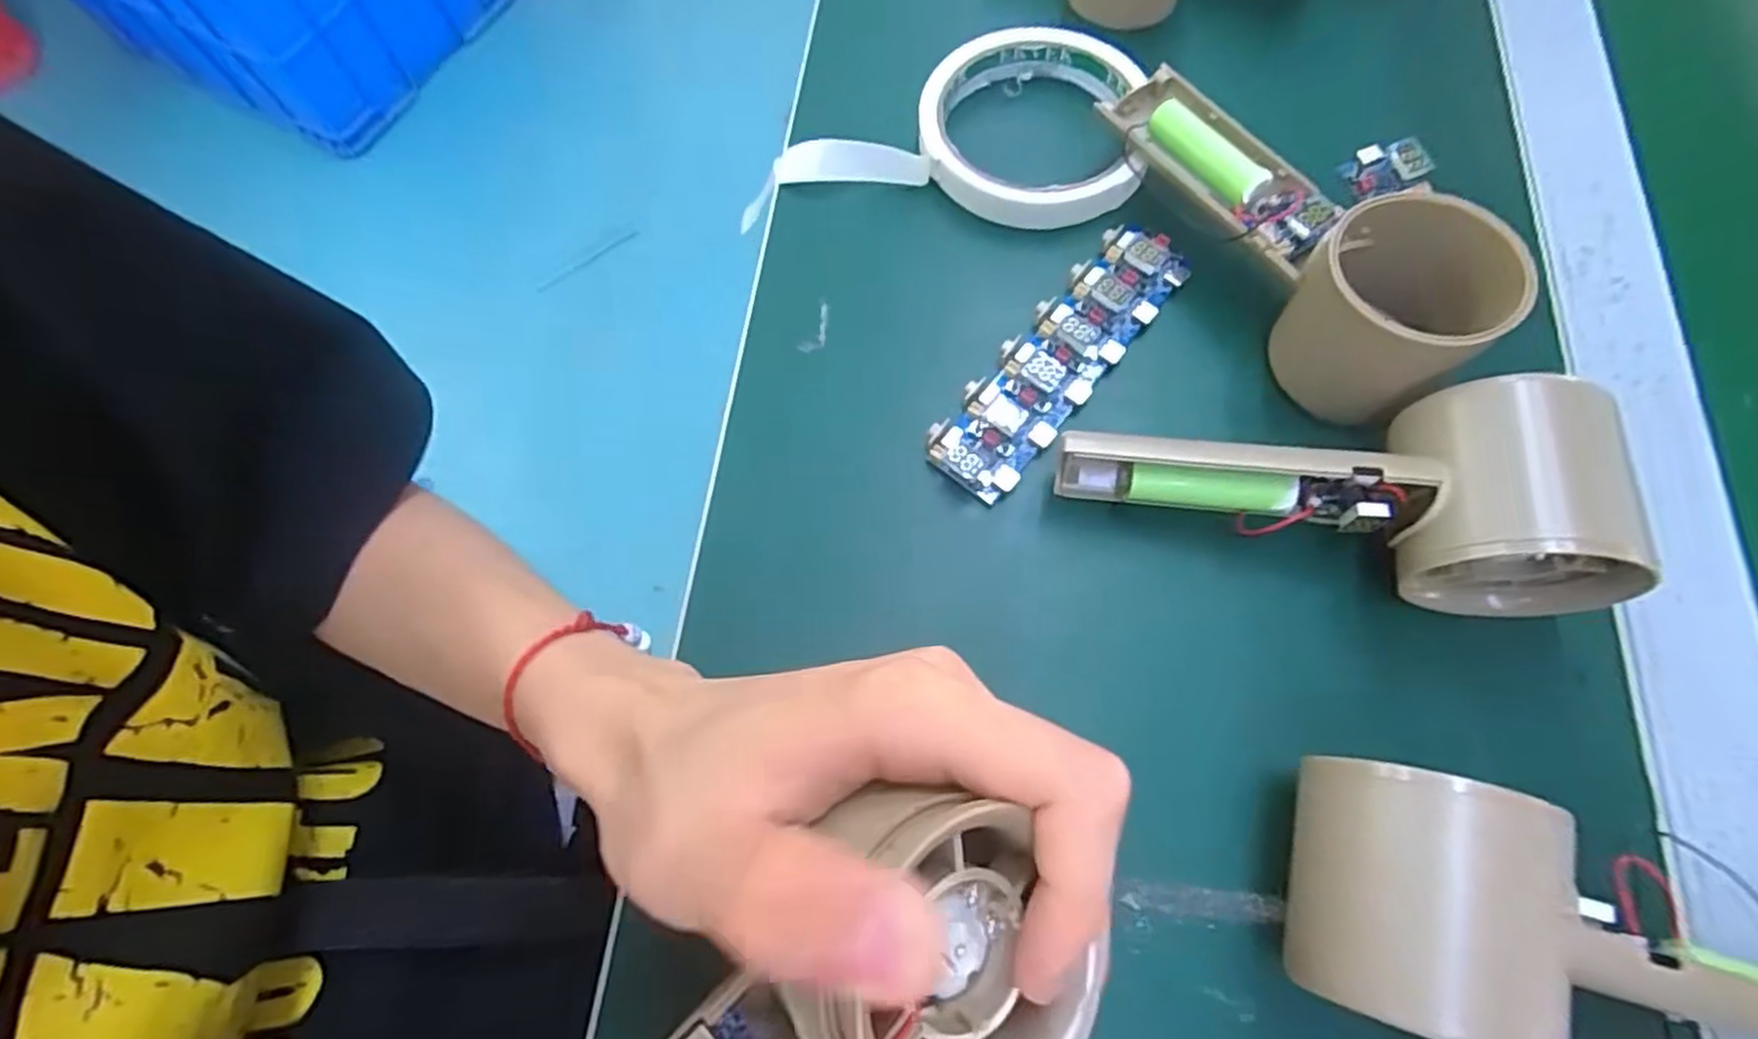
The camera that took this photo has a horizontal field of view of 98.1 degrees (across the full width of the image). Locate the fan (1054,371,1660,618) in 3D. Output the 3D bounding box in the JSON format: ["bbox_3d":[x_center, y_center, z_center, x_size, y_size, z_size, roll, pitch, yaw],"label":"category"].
[{"bbox_3d":[0.138,-0.013,0.232,0.159,0.055,0.057,8,71,4],"label":"fan"}]

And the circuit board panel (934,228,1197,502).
[{"bbox_3d":[0.066,-0.060,0.278,0.033,0.014,0.121,38,76,14],"label":"circuit board panel"}]

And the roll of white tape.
[{"bbox_3d":[0.026,-0.161,0.310,0.156,0.024,0.087,0,70,2],"label":"roll of white tape"}]

